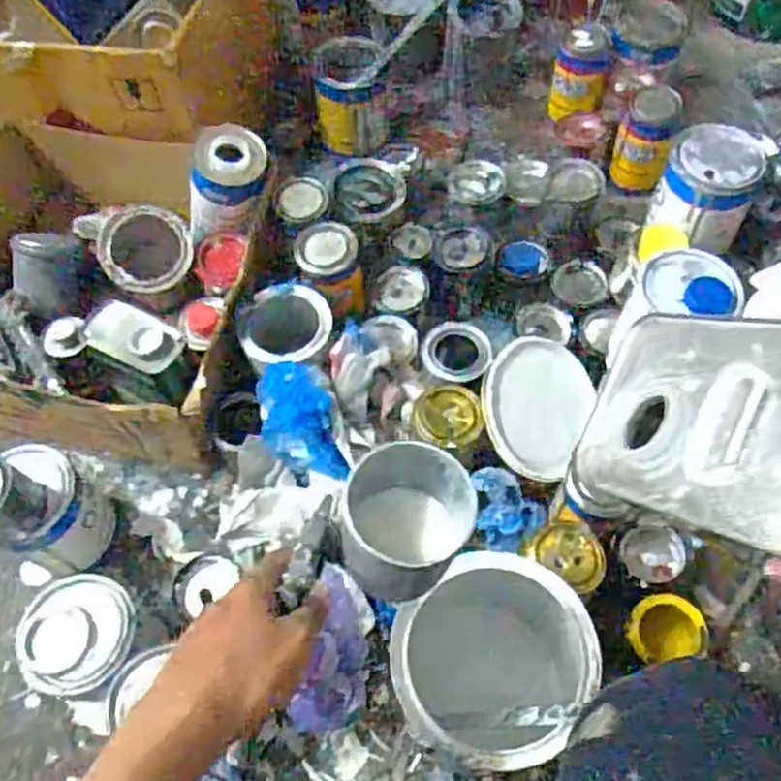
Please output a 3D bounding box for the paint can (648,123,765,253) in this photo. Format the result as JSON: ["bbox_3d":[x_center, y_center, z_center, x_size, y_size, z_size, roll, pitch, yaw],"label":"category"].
[{"bbox_3d":[0.360,-0.232,0.881,0.101,0.095,0.108,19,63,12],"label":"paint can"}]

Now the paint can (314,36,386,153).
[{"bbox_3d":[-0.053,-0.409,1.076,0.099,0.101,0.112,-3,61,0],"label":"paint can"}]

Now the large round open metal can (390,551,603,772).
[{"bbox_3d":[0.086,0.249,0.684,0.163,0.163,0.159,-1,61,1],"label":"large round open metal can"}]

